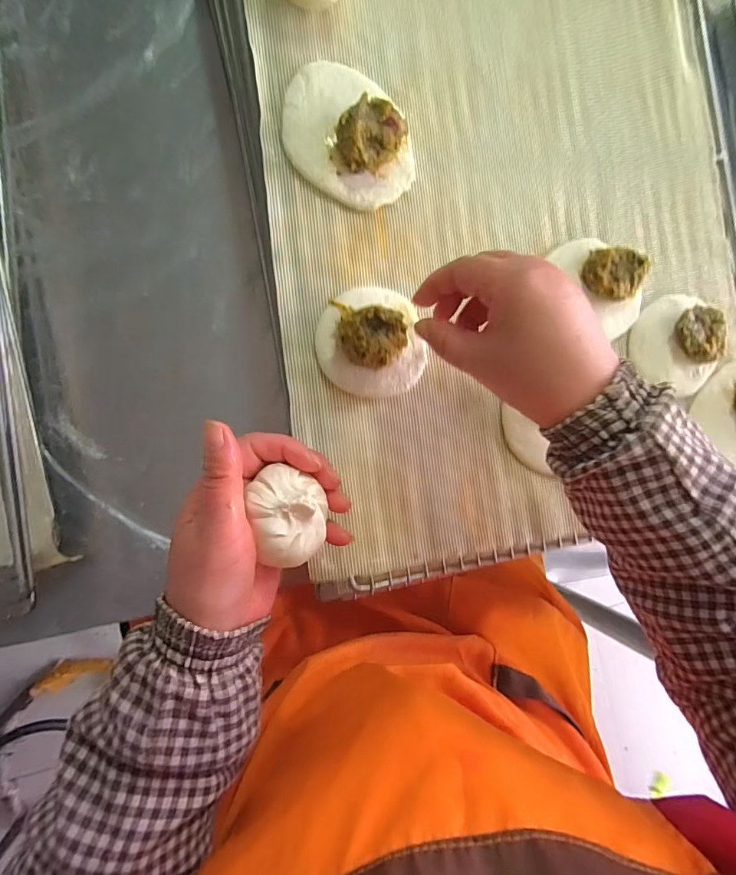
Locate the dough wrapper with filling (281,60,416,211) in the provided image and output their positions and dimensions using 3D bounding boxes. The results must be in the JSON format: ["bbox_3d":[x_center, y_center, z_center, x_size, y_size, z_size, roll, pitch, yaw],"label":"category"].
[{"bbox_3d":[-0.017,-0.224,0.324,0.086,0.031,0.111,-23,90,-11],"label":"dough wrapper with filling"}]

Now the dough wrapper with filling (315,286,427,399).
[{"bbox_3d":[0.003,-0.071,0.307,0.075,0.035,0.079,1,85,-6],"label":"dough wrapper with filling"}]

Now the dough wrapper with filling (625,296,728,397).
[{"bbox_3d":[0.253,-0.080,0.358,0.073,0.020,0.074,1,85,-10],"label":"dough wrapper with filling"}]

